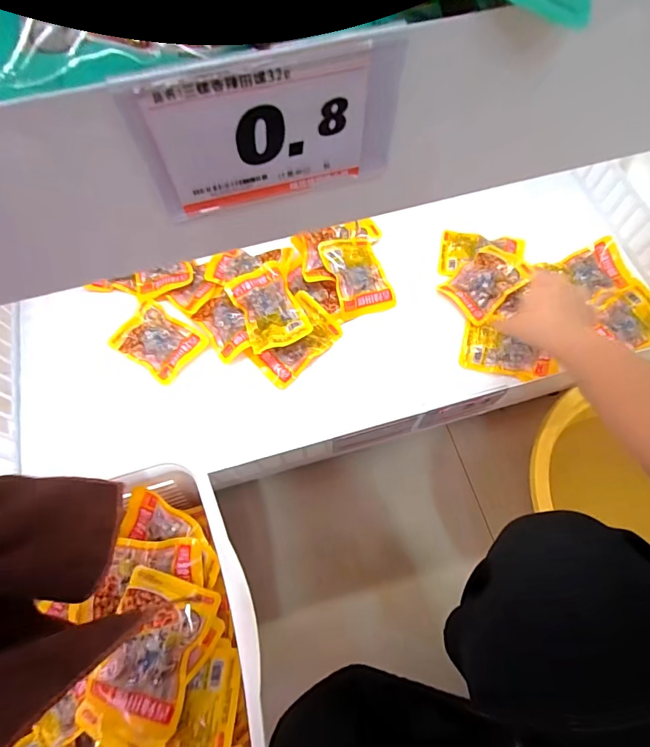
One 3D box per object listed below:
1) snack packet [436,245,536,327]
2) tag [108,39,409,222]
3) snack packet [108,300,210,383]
[{"bbox_3d":[0.220,-0.127,0.593,0.106,0.016,0.079,-41,68,0],"label":"snack packet"},{"bbox_3d":[-0.019,-0.093,0.170,0.099,0.060,0.004,-16,68,-8],"label":"tag"},{"bbox_3d":[-0.226,-0.046,0.582,0.110,0.011,0.080,34,71,13],"label":"snack packet"}]

